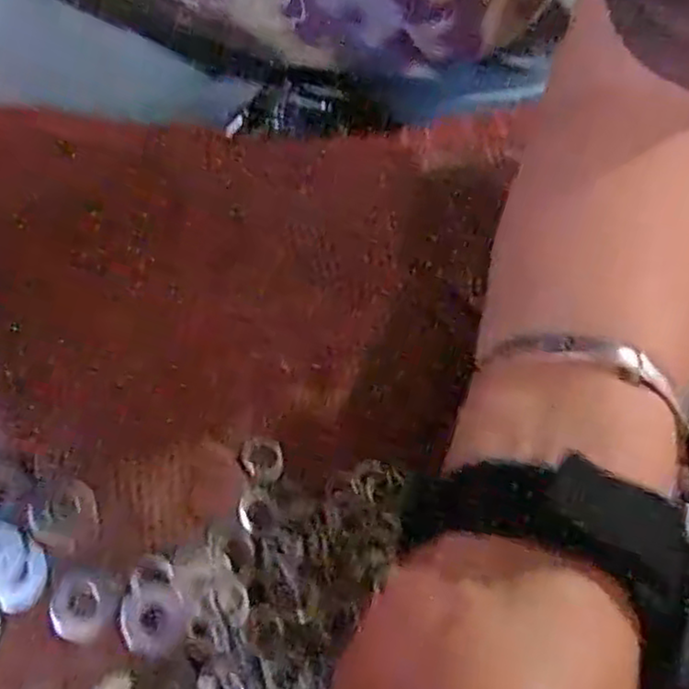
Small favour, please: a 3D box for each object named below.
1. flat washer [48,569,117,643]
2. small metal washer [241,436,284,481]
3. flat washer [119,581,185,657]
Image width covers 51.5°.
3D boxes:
[{"bbox_3d":[-0.087,0.086,0.235,0.020,0.004,0.023,33,77,3],"label":"flat washer"},{"bbox_3d":[-0.029,0.040,0.254,0.015,0.004,0.015,1,77,-4],"label":"small metal washer"},{"bbox_3d":[-0.063,0.090,0.234,0.021,0.004,0.022,6,77,-3],"label":"flat washer"}]

